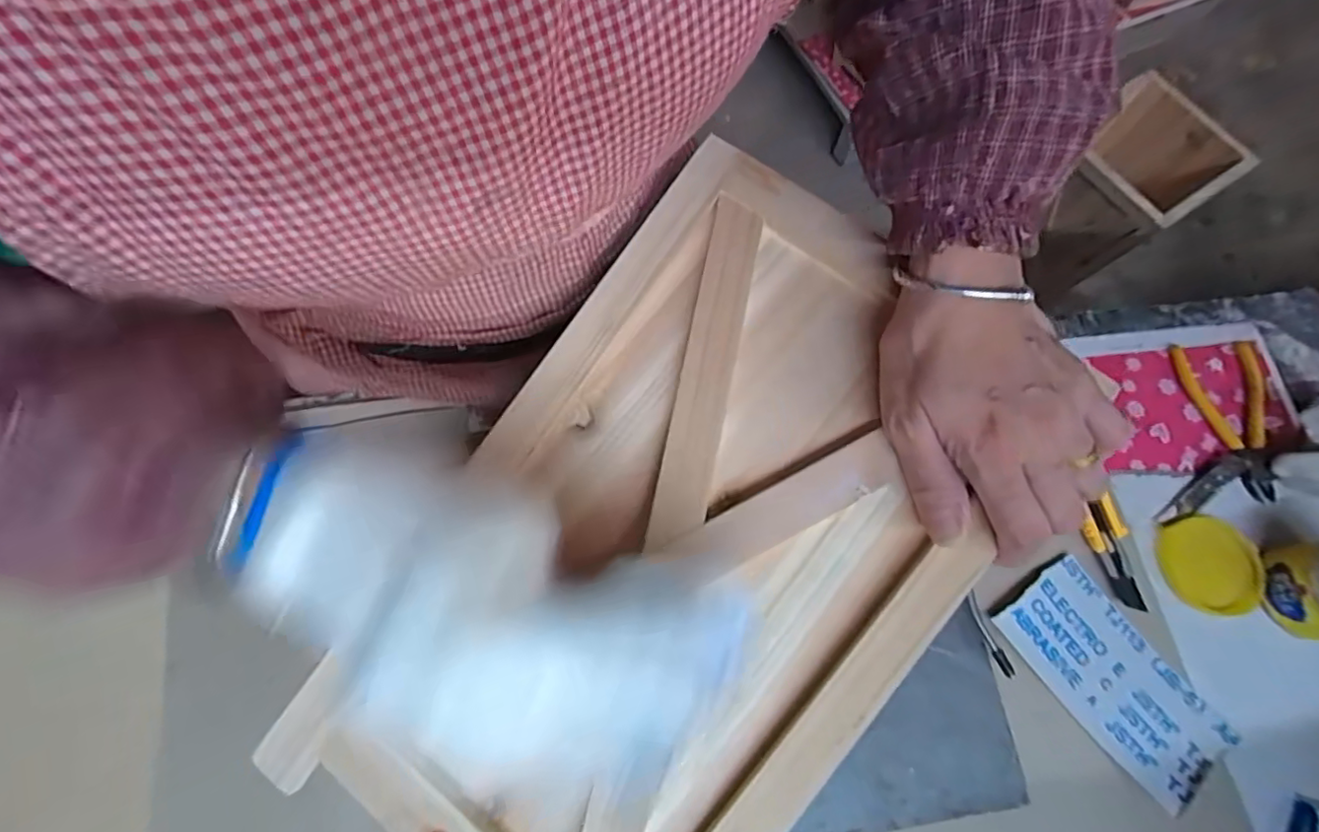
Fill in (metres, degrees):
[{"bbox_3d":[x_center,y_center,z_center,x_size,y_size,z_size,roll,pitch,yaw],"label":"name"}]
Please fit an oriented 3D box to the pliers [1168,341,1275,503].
[{"bbox_3d":[0.543,0.001,0.533,0.084,0.010,0.150,-3,71,-2],"label":"pliers"}]

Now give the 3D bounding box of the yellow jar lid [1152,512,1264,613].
[{"bbox_3d":[0.471,0.128,0.493,0.083,0.010,0.079,0,71,-1],"label":"yellow jar lid"}]

